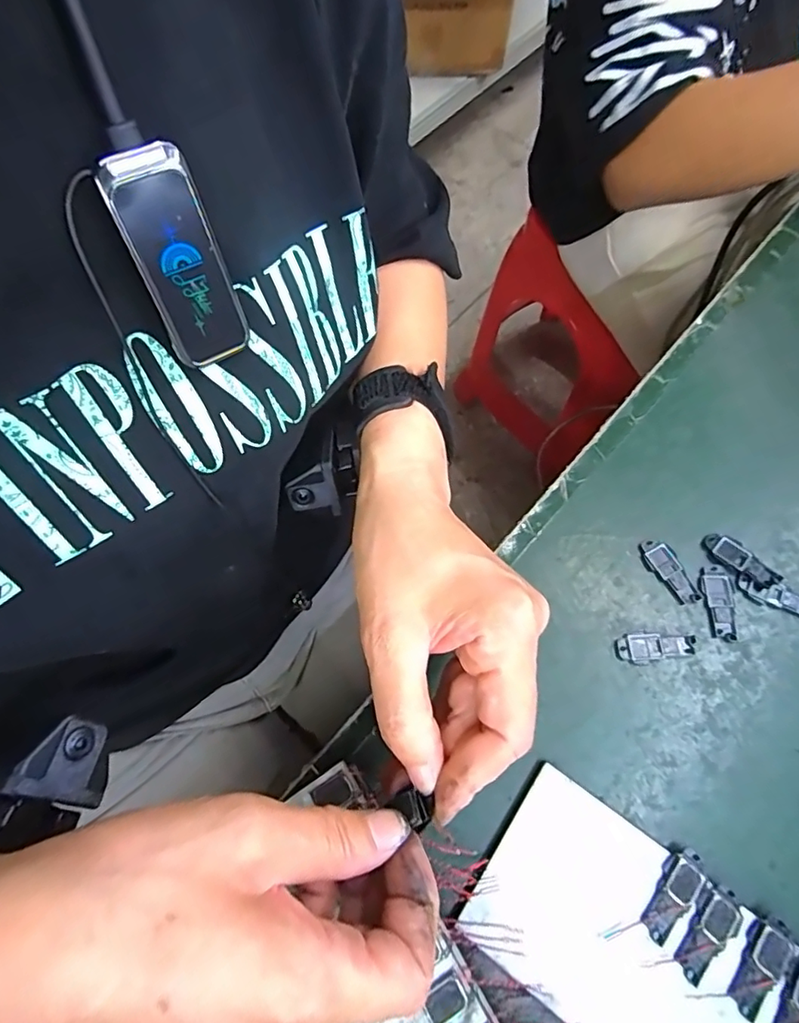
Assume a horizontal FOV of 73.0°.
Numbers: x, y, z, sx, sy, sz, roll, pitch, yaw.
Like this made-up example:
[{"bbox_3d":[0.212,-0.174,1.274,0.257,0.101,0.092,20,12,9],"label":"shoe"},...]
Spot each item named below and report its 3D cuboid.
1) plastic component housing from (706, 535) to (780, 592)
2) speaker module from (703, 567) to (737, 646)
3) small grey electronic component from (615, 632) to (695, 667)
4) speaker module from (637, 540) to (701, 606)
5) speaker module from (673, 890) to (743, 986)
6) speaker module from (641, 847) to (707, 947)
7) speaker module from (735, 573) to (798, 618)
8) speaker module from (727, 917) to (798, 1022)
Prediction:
[{"bbox_3d":[0.188,0.027,0.296,0.014,0.004,0.040,-40,71,-13],"label":"plastic component housing"},{"bbox_3d":[0.172,0.049,0.289,0.014,0.004,0.039,2,67,3],"label":"speaker module"},{"bbox_3d":[0.134,0.071,0.283,0.041,0.004,0.016,-6,67,0],"label":"small grey electronic component"},{"bbox_3d":[0.148,0.033,0.296,0.017,0.004,0.039,-23,68,-7],"label":"speaker module"},{"bbox_3d":[0.132,0.180,0.229,0.014,0.004,0.038,42,75,17],"label":"speaker module"},{"bbox_3d":[0.120,0.168,0.237,0.015,0.004,0.039,38,74,16],"label":"speaker module"},{"bbox_3d":[0.202,0.044,0.289,0.040,0.004,0.012,23,70,12],"label":"speaker module"},{"bbox_3d":[0.151,0.189,0.225,0.037,0.004,0.017,-41,71,-14],"label":"speaker module"}]

